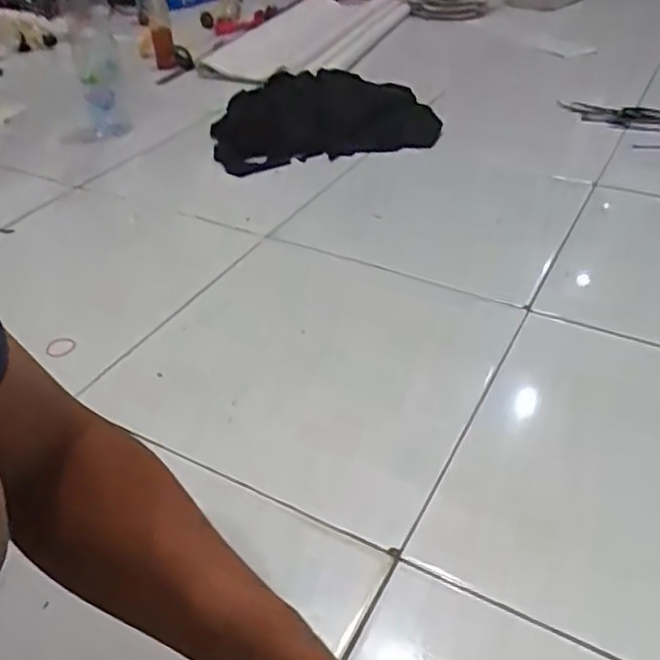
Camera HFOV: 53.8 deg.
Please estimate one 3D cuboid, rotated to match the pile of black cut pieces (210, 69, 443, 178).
[{"bbox_3d":[-0.028,-0.434,1.301,0.431,0.073,0.310,-12,39,-12],"label":"pile of black cut pieces"}]

